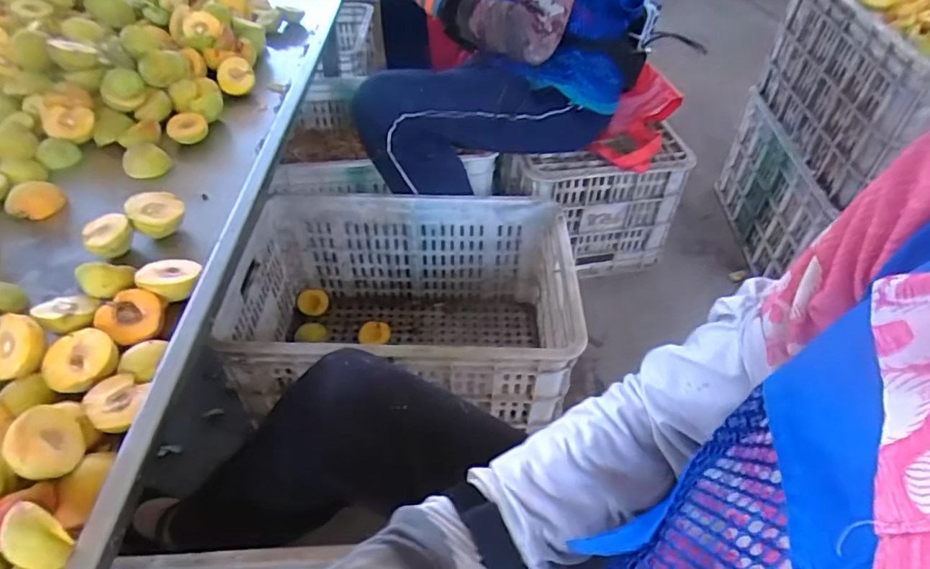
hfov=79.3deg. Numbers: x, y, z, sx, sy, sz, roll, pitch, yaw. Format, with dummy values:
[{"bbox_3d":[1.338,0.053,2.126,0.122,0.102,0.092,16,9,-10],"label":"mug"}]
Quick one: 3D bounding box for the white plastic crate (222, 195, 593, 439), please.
[{"bbox_3d":[-0.092,0.059,0.941,0.501,0.266,0.326,0,46,-2],"label":"white plastic crate"}]

